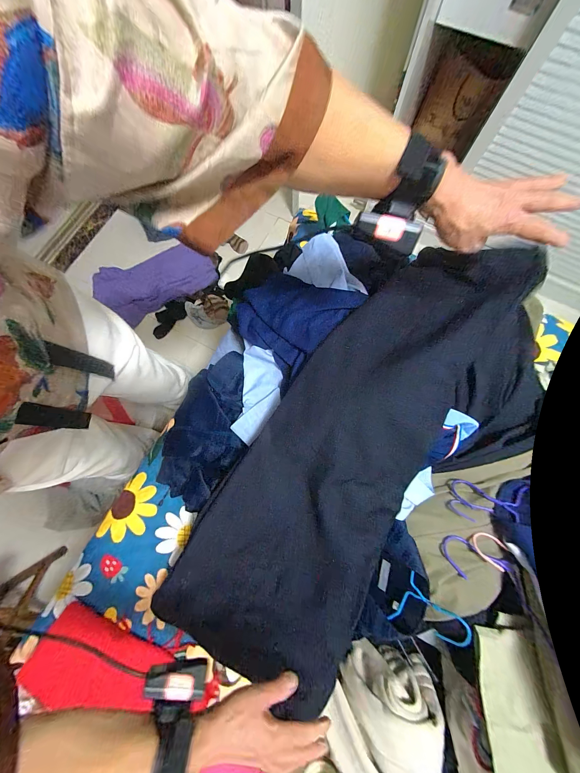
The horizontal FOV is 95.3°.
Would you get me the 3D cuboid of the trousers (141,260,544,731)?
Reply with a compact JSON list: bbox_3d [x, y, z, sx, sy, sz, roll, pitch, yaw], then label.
[{"bbox_3d":[0.102,0.143,0.500,0.344,0.096,0.903,34,94,9],"label":"trousers"}]

